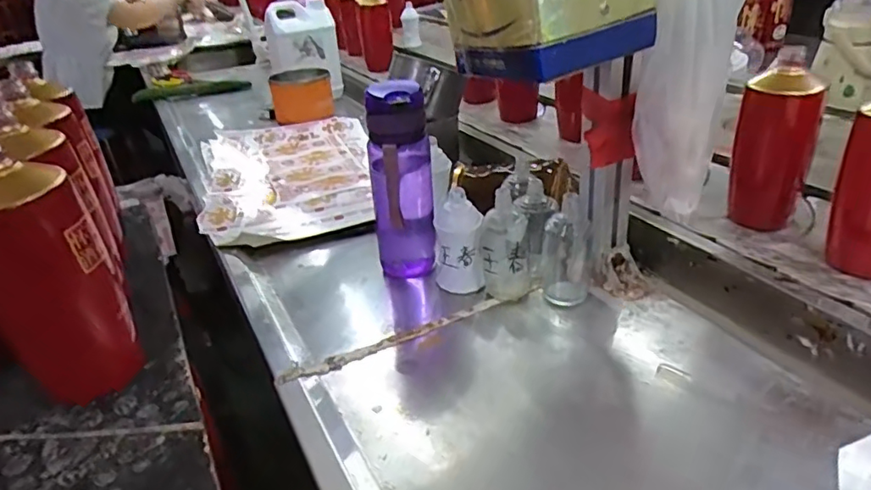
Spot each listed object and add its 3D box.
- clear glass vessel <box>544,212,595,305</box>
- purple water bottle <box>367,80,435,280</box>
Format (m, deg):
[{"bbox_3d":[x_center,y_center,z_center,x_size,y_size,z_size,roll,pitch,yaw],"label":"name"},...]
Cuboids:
[{"bbox_3d":[0.148,0.013,0.637,0.050,0.098,0.050,3,32,19],"label":"clear glass vessel"},{"bbox_3d":[-0.039,-0.069,0.651,0.073,0.212,0.058,-10,30,-3],"label":"purple water bottle"}]

